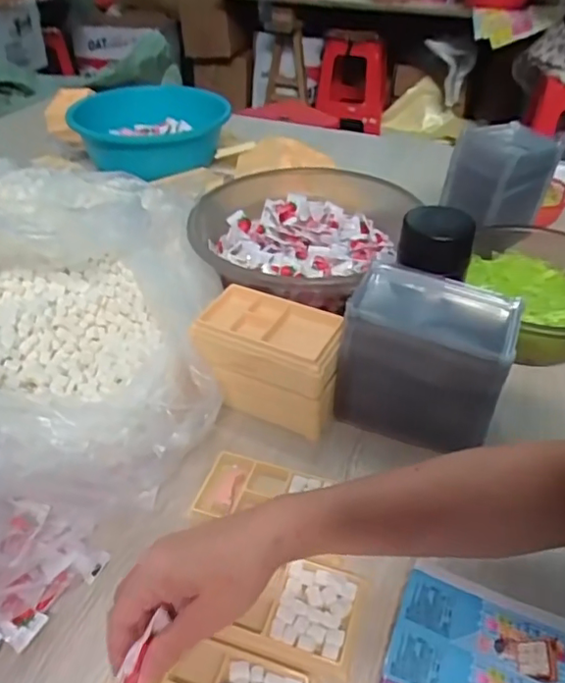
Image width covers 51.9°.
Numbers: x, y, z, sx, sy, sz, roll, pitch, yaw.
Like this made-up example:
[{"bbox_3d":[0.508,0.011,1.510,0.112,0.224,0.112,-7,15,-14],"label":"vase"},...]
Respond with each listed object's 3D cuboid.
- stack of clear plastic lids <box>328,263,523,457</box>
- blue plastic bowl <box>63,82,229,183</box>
[{"bbox_3d":[0.130,0.015,0.532,0.137,0.124,0.090,15,41,18],"label":"stack of clear plastic lids"},{"bbox_3d":[-0.238,-0.396,1.070,0.260,0.081,0.244,1,39,-1],"label":"blue plastic bowl"}]

